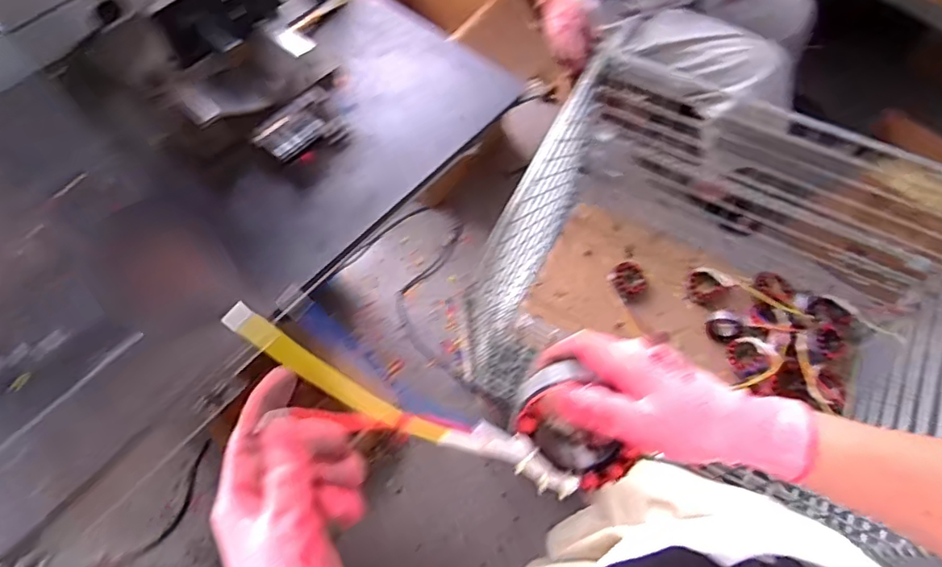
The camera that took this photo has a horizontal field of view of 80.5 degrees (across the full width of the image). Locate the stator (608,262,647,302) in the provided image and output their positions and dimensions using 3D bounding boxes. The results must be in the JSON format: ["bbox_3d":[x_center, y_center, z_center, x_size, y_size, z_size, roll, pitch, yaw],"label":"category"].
[{"bbox_3d":[0.394,-0.009,1.392,0.096,0.045,0.091,-34,67,-15],"label":"stator"}]

